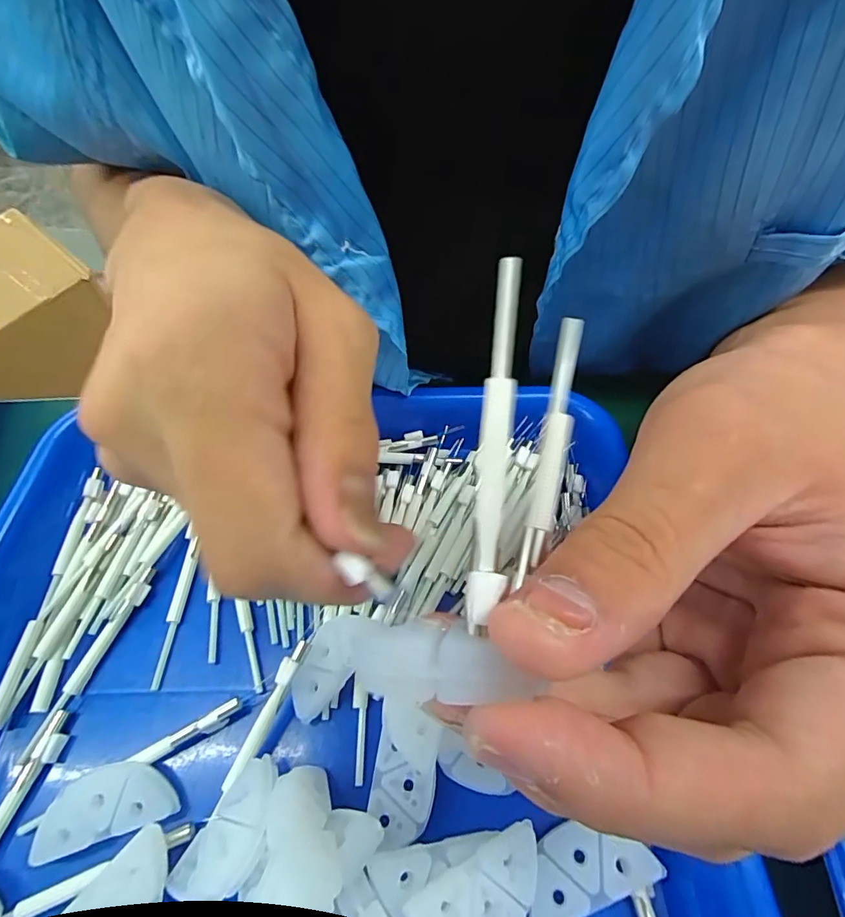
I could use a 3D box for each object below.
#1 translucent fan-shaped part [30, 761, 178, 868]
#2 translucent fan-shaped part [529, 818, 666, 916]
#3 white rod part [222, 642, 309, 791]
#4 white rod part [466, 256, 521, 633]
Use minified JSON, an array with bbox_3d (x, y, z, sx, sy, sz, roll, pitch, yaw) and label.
[{"bbox_3d":[-0.096,0.105,0.145,0.037,0.007,0.019,-17,57,-9],"label":"translucent fan-shaped part"},{"bbox_3d":[0.047,0.117,0.137,0.038,0.007,0.019,-18,57,-10],"label":"translucent fan-shaped part"},{"bbox_3d":[-0.051,0.083,0.155,0.005,0.006,0.046,21,72,16],"label":"white rod part"},{"bbox_3d":[0.013,-0.004,0.084,0.006,0.004,0.064,5,81,6],"label":"white rod part"}]

